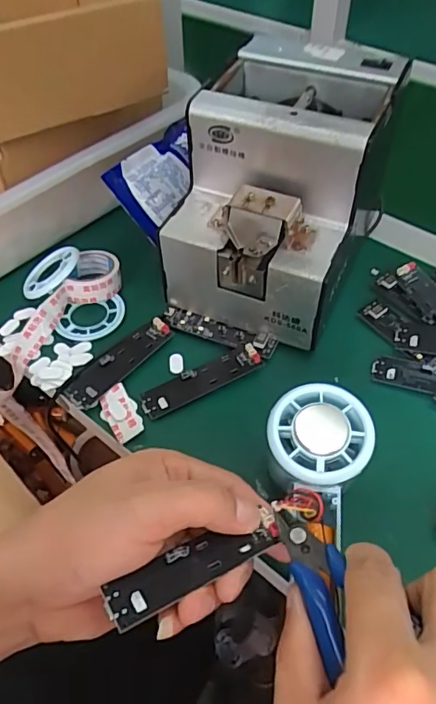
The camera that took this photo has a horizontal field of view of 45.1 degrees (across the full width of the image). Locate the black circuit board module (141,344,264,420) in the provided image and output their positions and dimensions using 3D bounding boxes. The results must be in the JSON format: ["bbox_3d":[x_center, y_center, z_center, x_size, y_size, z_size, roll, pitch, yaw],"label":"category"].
[{"bbox_3d":[-0.012,0.021,0.382,0.091,0.008,0.025,-25,55,-16],"label":"black circuit board module"}]

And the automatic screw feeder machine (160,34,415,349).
[{"bbox_3d":[0.049,-0.120,0.403,0.130,0.147,0.171,18,55,16],"label":"automatic screw feeder machine"}]

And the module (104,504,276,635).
[{"bbox_3d":[-0.010,0.102,0.253,0.089,0.005,0.024,-16,52,-26],"label":"module"}]

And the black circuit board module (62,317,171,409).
[{"bbox_3d":[-0.075,0.006,0.395,0.028,0.009,0.093,33,60,25],"label":"black circuit board module"}]

